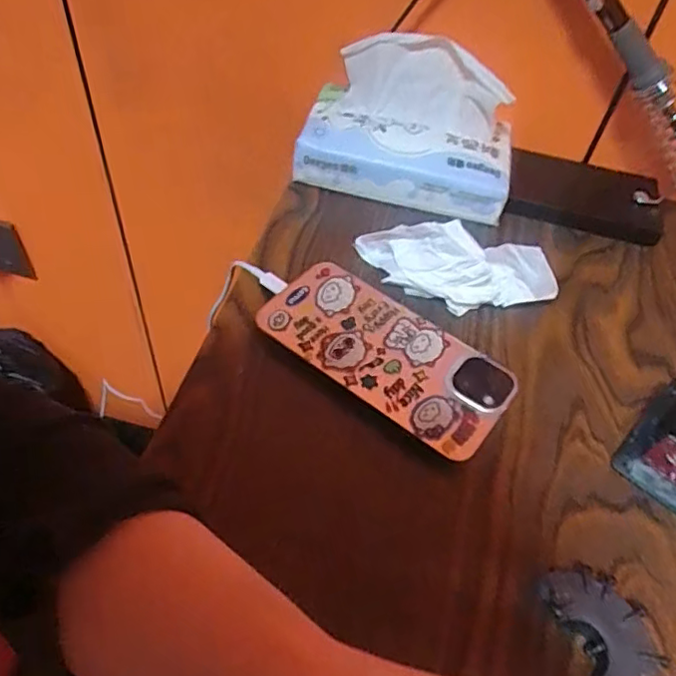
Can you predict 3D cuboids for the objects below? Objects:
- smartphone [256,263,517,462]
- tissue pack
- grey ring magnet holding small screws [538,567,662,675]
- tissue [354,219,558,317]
[{"bbox_3d":[0.028,0.009,0.334,0.142,0.016,0.071,33,55,19],"label":"smartphone"},{"bbox_3d":[0.050,-0.148,0.419,0.151,0.089,0.083,9,51,1],"label":"tissue pack"},{"bbox_3d":[0.112,0.128,0.248,0.032,0.015,0.059,-15,55,-17],"label":"grey ring magnet holding small screws"},{"bbox_3d":[0.080,-0.049,0.366,0.125,0.043,0.059,-3,52,-9],"label":"tissue"}]

